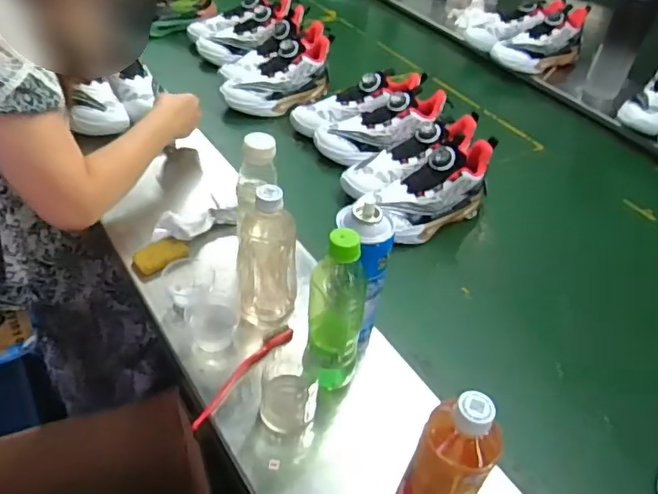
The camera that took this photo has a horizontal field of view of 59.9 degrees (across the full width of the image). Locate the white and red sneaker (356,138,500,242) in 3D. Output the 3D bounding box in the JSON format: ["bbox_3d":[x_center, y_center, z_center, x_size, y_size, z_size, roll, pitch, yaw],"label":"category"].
[{"bbox_3d":[0.167,-0.097,0.908,0.211,0.119,0.095,-19,48,-26],"label":"white and red sneaker"}]

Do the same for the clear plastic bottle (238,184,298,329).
[{"bbox_3d":[-0.071,0.018,0.676,0.069,0.183,0.059,-1,43,-8],"label":"clear plastic bottle"}]

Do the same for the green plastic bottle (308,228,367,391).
[{"bbox_3d":[0.007,0.074,0.594,0.058,0.202,0.048,6,42,0],"label":"green plastic bottle"}]

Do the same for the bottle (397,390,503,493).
[{"bbox_3d":[0.103,0.194,0.493,0.064,0.180,0.059,4,42,-3],"label":"bottle"}]

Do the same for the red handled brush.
[{"bbox_3d":[-0.100,0.142,0.653,0.023,0.017,0.168,28,46,22],"label":"red handled brush"}]

